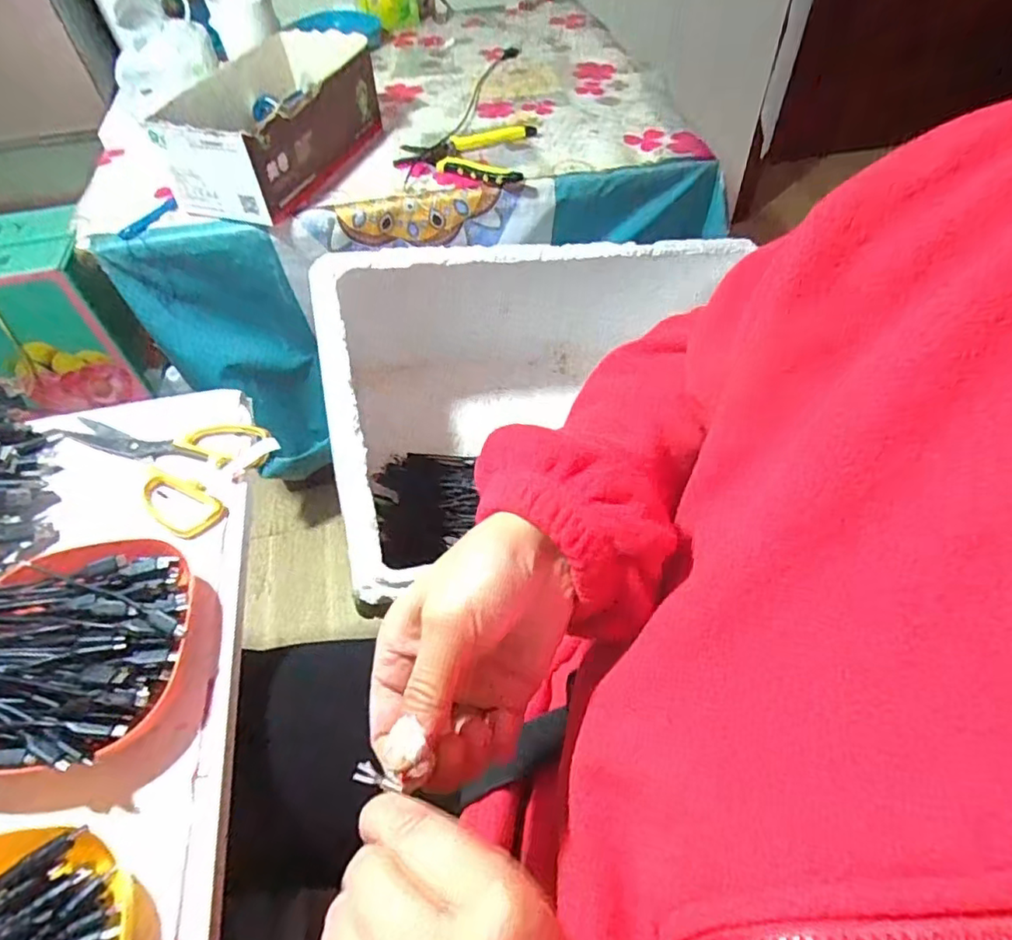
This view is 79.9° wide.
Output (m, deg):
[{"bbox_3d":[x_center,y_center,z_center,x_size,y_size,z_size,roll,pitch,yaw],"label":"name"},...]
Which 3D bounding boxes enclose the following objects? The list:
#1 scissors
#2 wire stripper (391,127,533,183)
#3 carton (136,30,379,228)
[{"bbox_3d":[-0.270,-0.021,0.482,0.182,0.016,0.098,29,59,22],"label":"scissors"},{"bbox_3d":[-0.050,-0.379,0.717,0.153,0.010,0.124,6,54,7],"label":"wire stripper"},{"bbox_3d":[-0.263,-0.395,0.689,0.143,0.096,0.249,14,55,13],"label":"carton"}]

